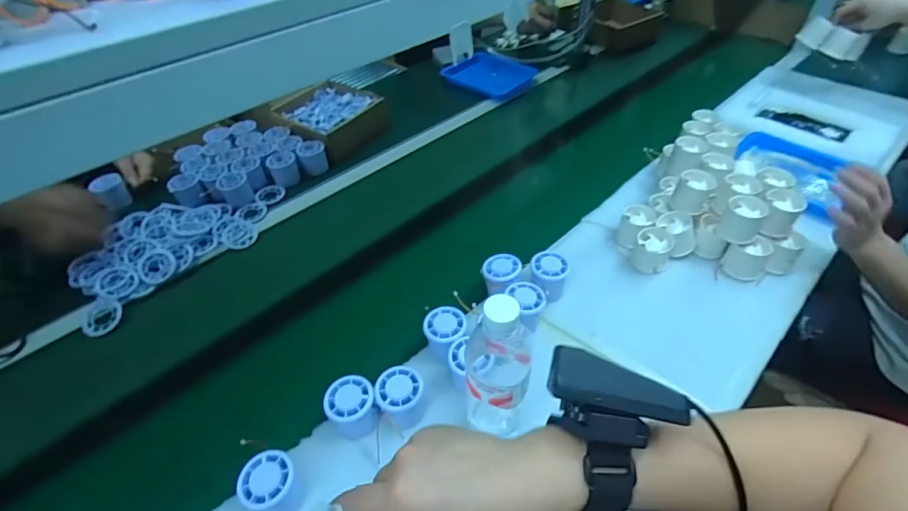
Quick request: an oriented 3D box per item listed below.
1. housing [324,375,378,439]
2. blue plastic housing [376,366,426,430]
[{"bbox_3d":[-0.124,0.182,0.526,0.064,0.053,0.062,-9,47,-5],"label":"housing"},{"bbox_3d":[-0.062,0.173,0.534,0.054,0.053,0.064,-20,49,-15],"label":"blue plastic housing"}]

